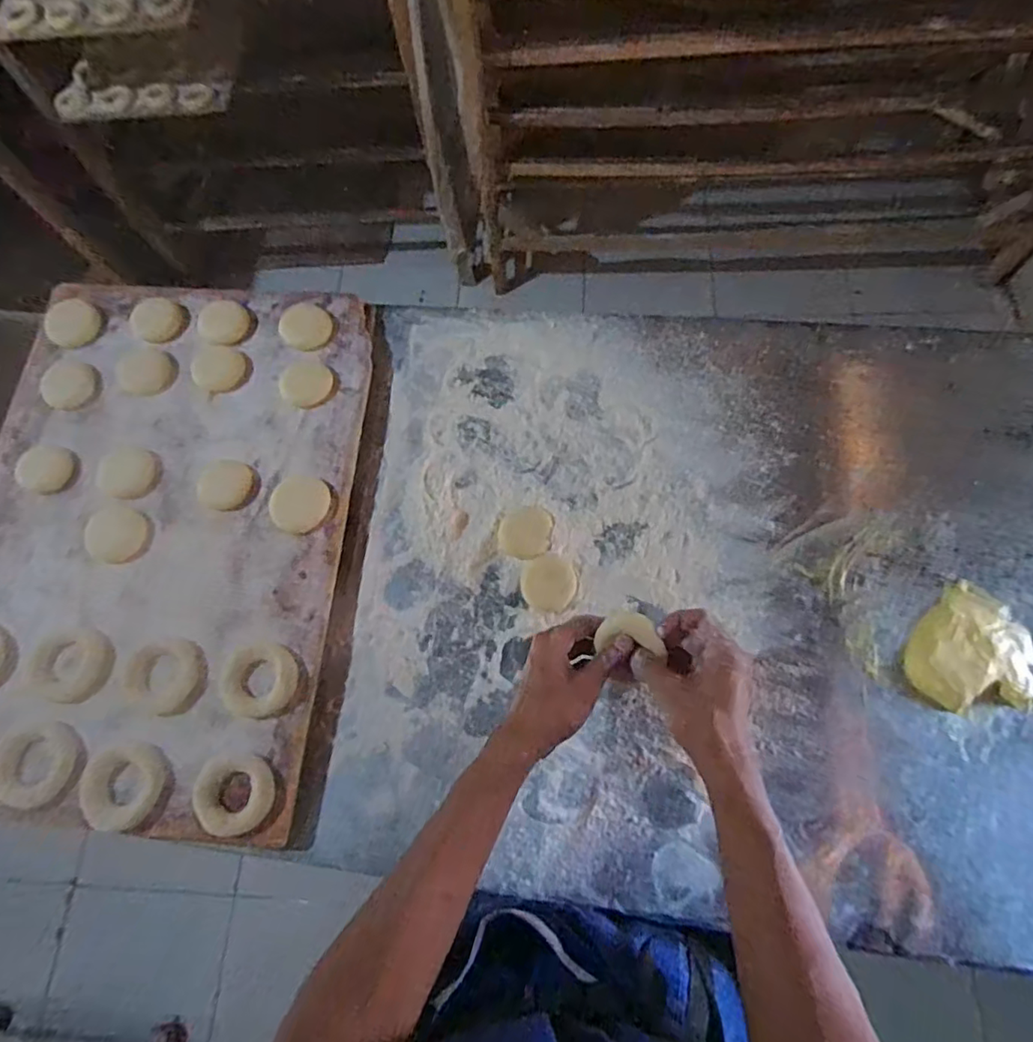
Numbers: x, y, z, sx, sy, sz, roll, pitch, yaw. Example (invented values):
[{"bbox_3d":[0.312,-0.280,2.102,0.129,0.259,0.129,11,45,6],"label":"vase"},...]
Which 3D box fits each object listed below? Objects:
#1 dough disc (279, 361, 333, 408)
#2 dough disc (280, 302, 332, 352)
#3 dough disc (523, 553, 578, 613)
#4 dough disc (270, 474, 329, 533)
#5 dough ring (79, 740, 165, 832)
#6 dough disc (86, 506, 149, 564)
[{"bbox_3d":[-0.243,-0.159,0.671,0.057,0.009,0.062,-1,71,4],"label":"dough disc"},{"bbox_3d":[-0.251,-0.232,0.692,0.062,0.008,0.058,-1,71,4],"label":"dough disc"},{"bbox_3d":[0.033,0.063,0.597,0.054,0.008,0.055,-1,71,4],"label":"dough disc"},{"bbox_3d":[-0.233,-0.018,0.622,0.062,0.012,0.061,-1,71,4],"label":"dough disc"},{"bbox_3d":[-0.366,0.239,0.534,0.072,0.019,0.069,-1,71,4],"label":"dough ring"},{"bbox_3d":[-0.432,0.014,0.624,0.065,0.007,0.058,12,69,7],"label":"dough disc"}]

